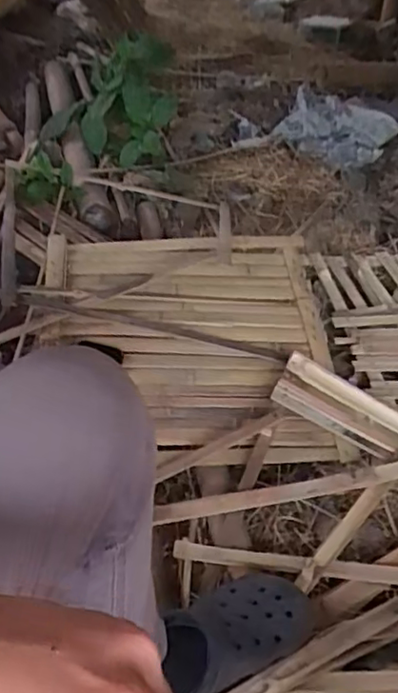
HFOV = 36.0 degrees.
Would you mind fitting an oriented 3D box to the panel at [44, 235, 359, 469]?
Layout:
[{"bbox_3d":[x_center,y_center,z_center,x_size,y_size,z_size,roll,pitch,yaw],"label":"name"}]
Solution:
[{"bbox_3d":[-0.012,-0.018,1.064,0.496,0.060,0.477,1,55,-14],"label":"panel"}]

